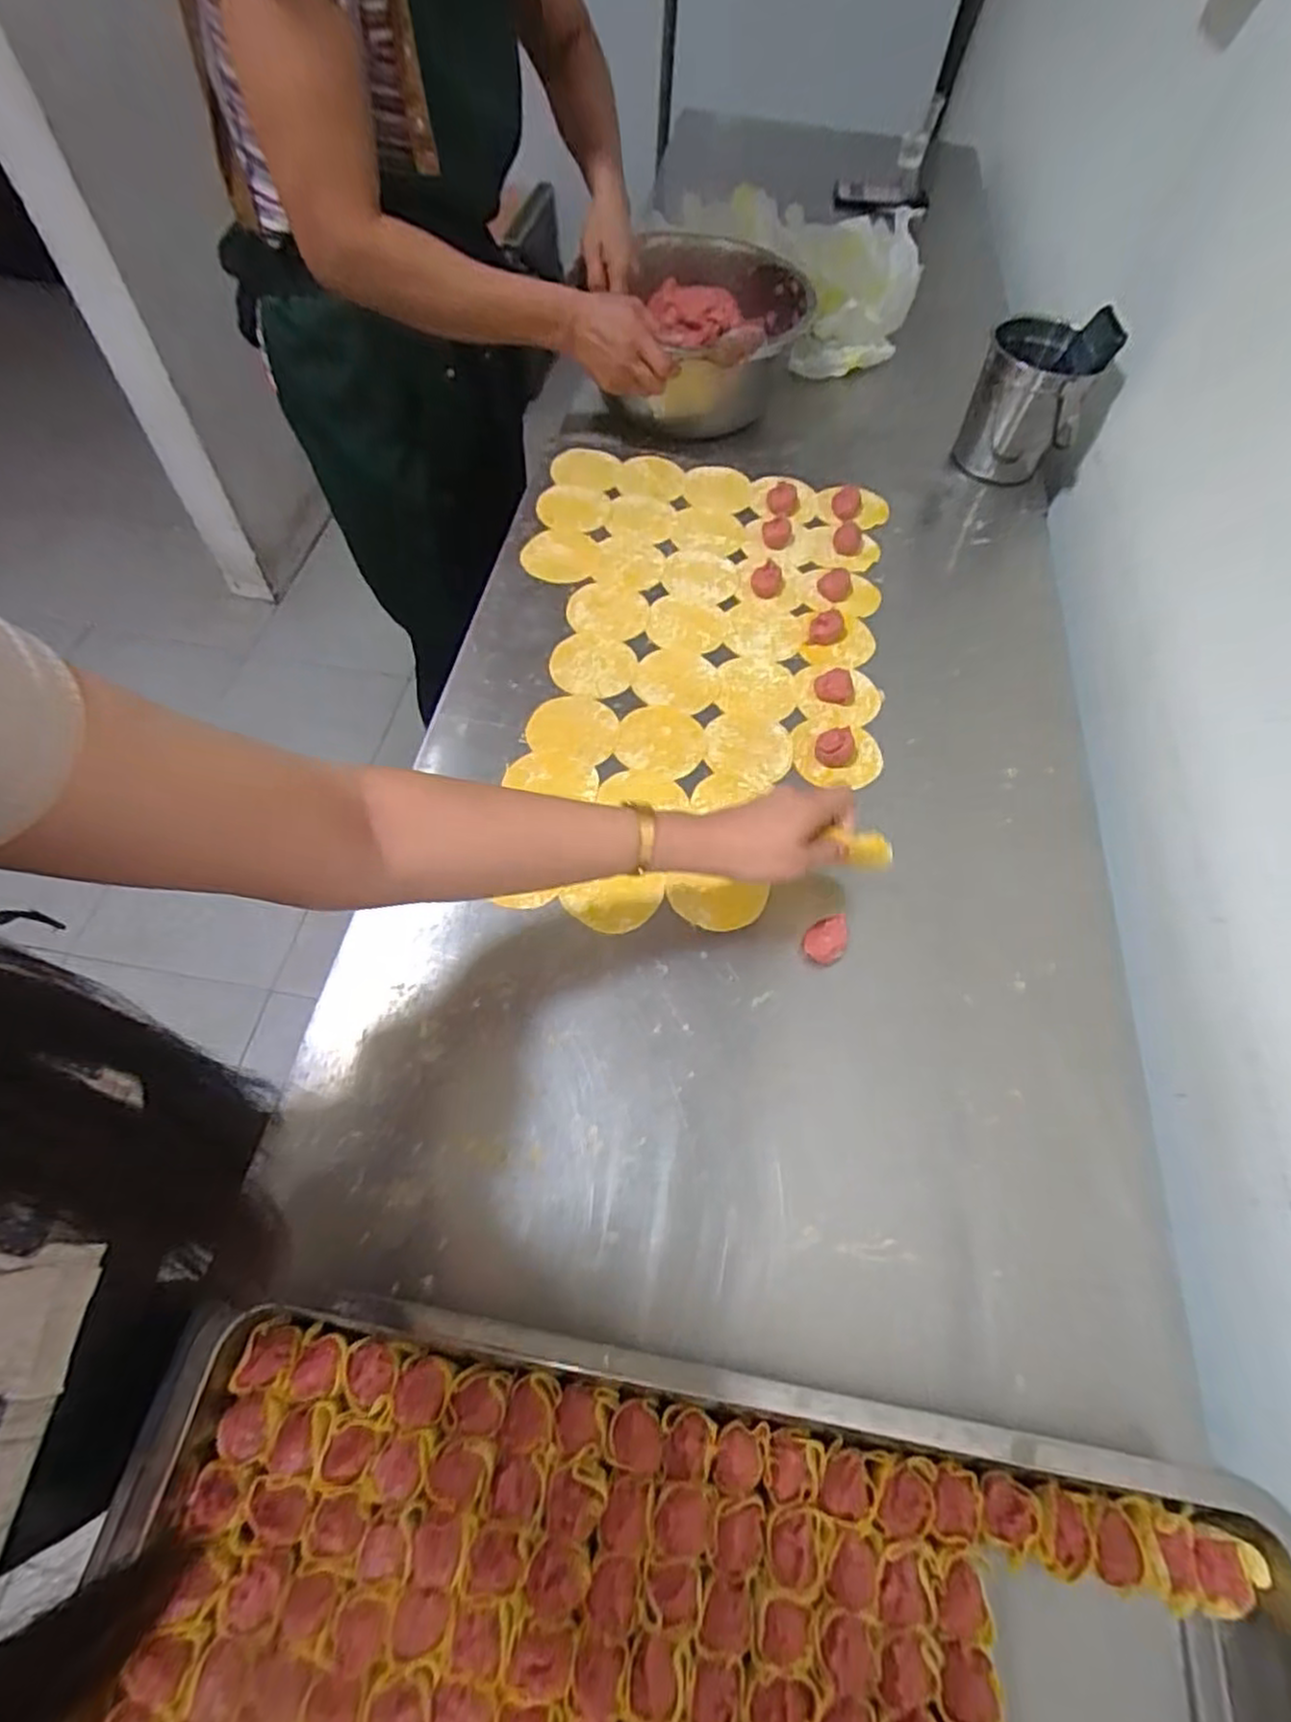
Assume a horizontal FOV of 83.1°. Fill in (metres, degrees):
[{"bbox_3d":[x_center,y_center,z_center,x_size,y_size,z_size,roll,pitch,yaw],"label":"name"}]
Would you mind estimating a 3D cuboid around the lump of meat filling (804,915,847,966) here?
[{"bbox_3d":[0.142,0.059,0.563,0.029,0.027,0.033,35,65,15],"label":"lump of meat filling"}]

